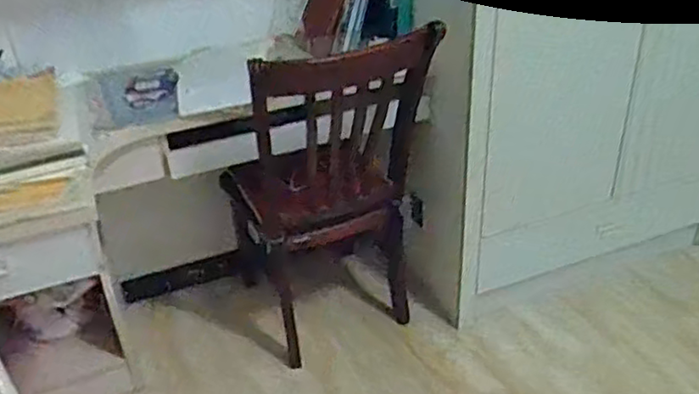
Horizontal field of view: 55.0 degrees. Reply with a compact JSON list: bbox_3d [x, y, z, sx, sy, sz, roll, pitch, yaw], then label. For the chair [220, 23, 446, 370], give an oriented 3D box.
[{"bbox_3d":[-0.083,-0.076,1.903,0.476,0.892,0.539,-14,30,-18],"label":"chair"}]

